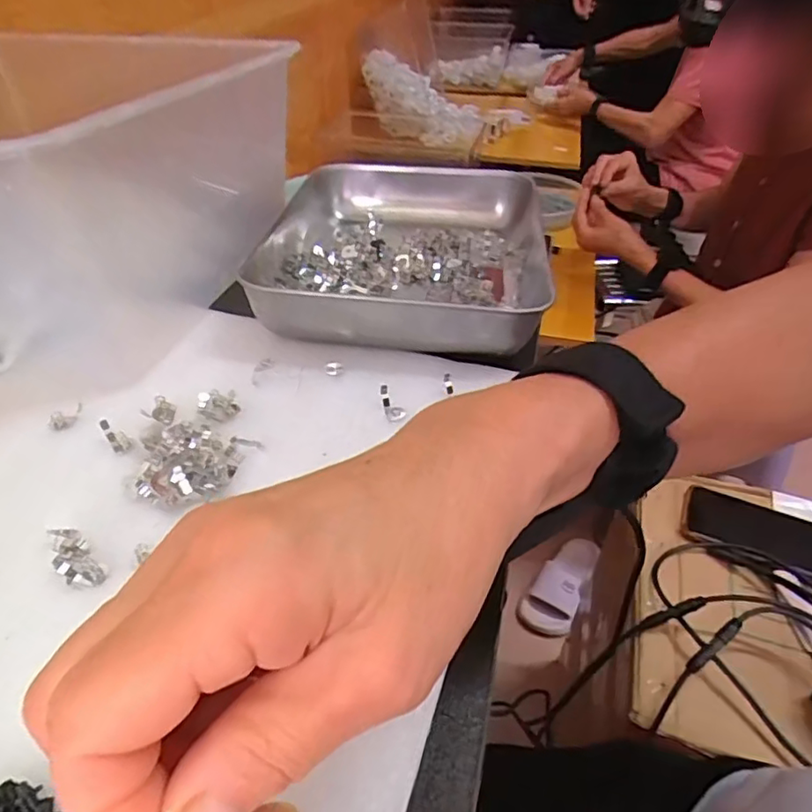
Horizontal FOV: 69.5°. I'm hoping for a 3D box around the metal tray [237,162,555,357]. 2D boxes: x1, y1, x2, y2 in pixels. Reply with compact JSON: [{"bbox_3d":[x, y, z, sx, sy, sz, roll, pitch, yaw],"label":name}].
[{"bbox_3d":[0.000,-0.124,0.445,0.209,0.049,0.249,6,41,4],"label":"metal tray"}]

